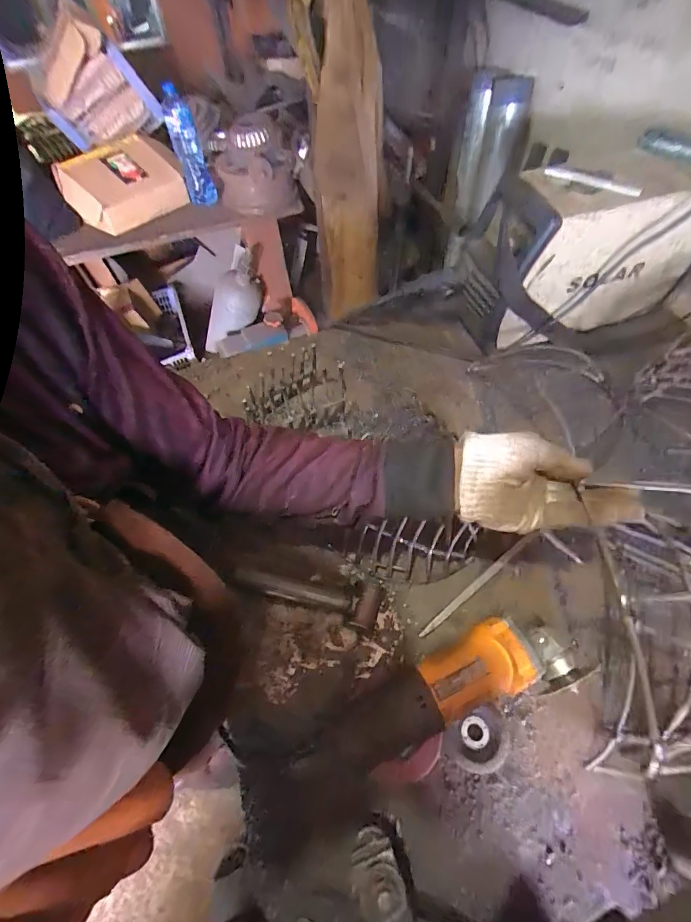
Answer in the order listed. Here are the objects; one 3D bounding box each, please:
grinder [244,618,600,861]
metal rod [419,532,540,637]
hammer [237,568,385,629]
[{"bbox_3d":[0.068,0.262,0.407,0.356,0.069,0.093,-22,61,-10],"label":"grinder"},{"bbox_3d":[0.169,0.153,0.501,0.201,0.012,0.011,-34,64,-17],"label":"metal rod"},{"bbox_3d":[-0.046,0.160,0.480,0.173,0.033,0.047,10,60,8],"label":"hammer"}]

